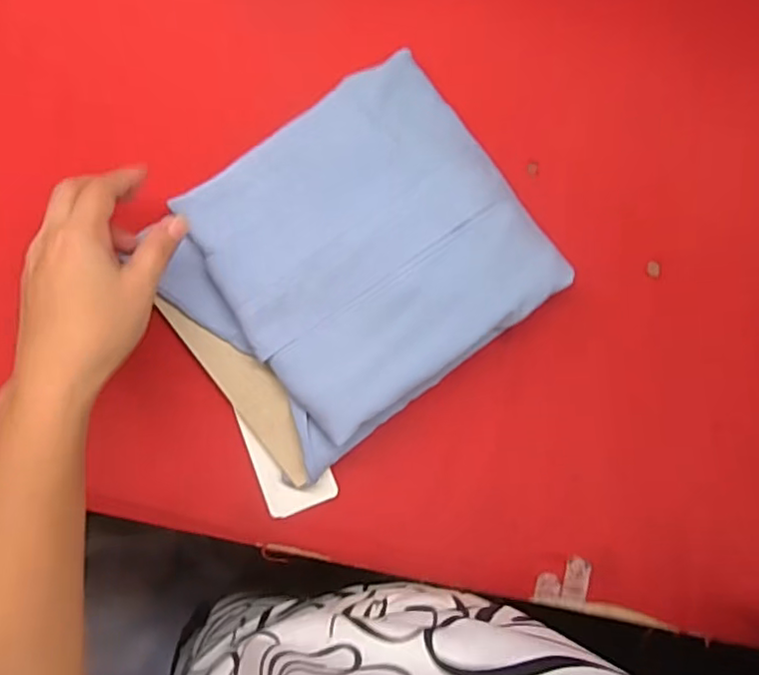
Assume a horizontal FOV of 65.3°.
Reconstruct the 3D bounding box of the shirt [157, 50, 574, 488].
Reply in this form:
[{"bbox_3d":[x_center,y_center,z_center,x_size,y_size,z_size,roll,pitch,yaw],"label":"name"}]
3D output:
[{"bbox_3d":[-0.017,-0.050,0.404,0.239,0.038,0.199,-38,91,-7],"label":"shirt"}]

